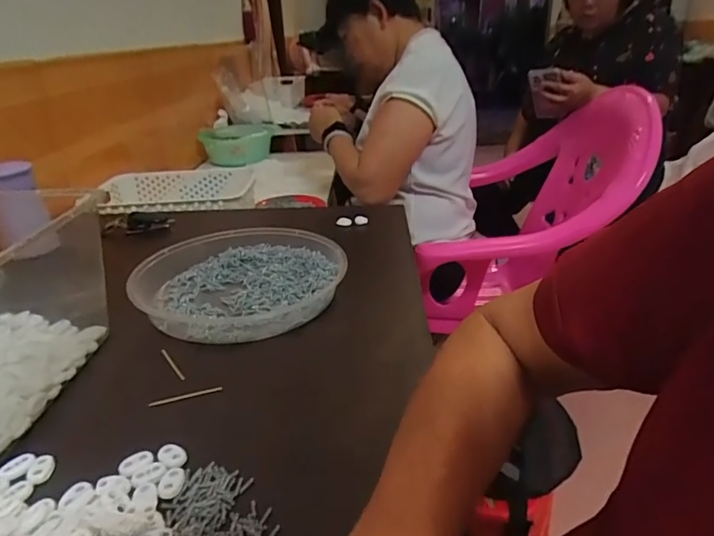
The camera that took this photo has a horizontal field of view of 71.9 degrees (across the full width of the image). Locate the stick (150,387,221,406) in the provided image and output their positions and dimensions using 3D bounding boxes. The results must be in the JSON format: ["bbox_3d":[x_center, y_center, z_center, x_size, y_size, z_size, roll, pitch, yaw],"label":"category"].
[{"bbox_3d":[-0.143,0.106,0.411,0.059,0.004,0.005,-7,26,-12],"label":"stick"}]

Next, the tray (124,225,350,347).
[{"bbox_3d":[-0.139,0.010,0.579,0.236,0.040,0.236,-1,26,1],"label":"tray"}]

